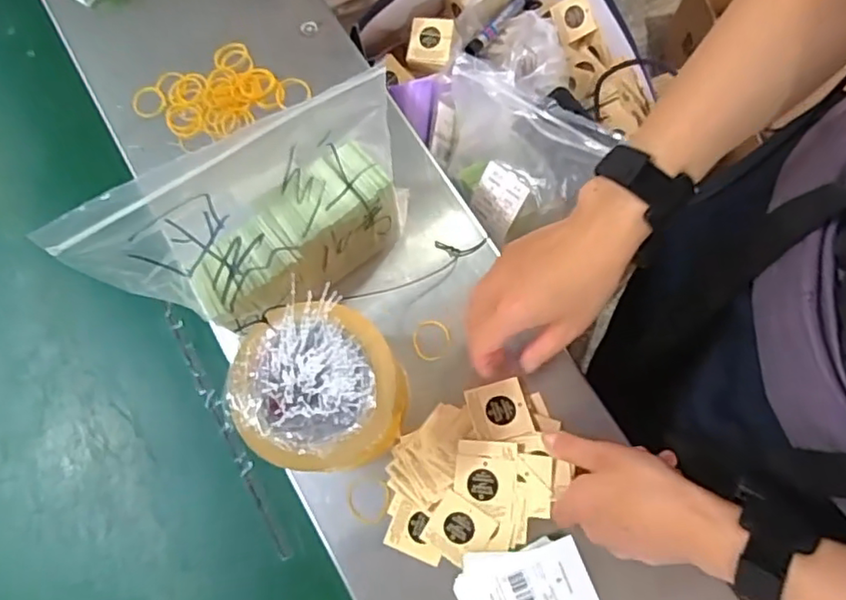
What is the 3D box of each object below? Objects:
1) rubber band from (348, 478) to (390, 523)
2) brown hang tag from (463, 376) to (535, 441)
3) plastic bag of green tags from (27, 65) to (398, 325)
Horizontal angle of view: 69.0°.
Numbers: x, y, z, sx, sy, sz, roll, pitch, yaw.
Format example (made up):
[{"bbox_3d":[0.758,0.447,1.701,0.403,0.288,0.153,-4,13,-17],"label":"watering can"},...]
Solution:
[{"bbox_3d":[-0.042,0.154,0.471,0.032,0.005,0.032,0,72,-1],"label":"rubber band"},{"bbox_3d":[0.059,0.085,0.475,0.044,0.004,0.044,-15,66,-5],"label":"brown hang tag"},{"bbox_3d":[-0.109,-0.048,0.442,0.216,0.205,0.060,-34,76,-11],"label":"plastic bag of green tags"}]

